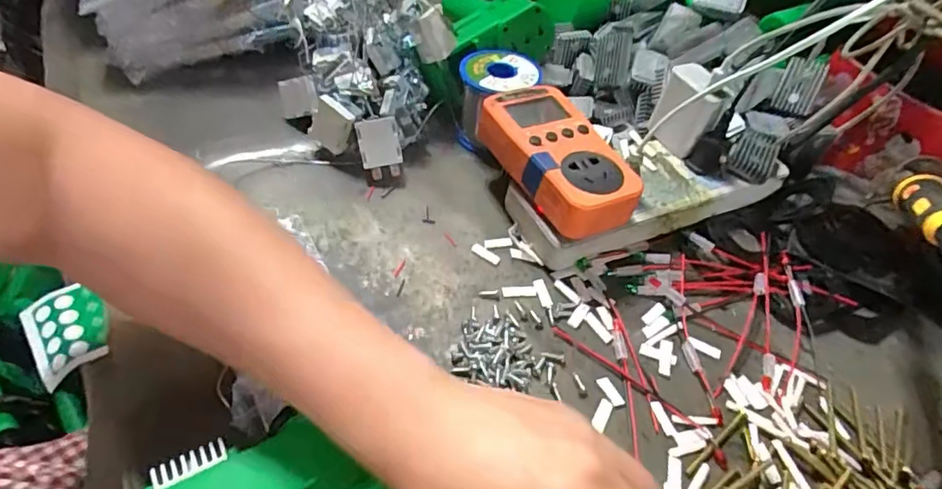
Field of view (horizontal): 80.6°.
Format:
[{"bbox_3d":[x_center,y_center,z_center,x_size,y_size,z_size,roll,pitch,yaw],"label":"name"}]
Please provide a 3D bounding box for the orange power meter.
[{"bbox_3d":[0.058,-0.061,0.392,0.071,0.035,0.127,-19,54,-22],"label":"orange power meter"}]

